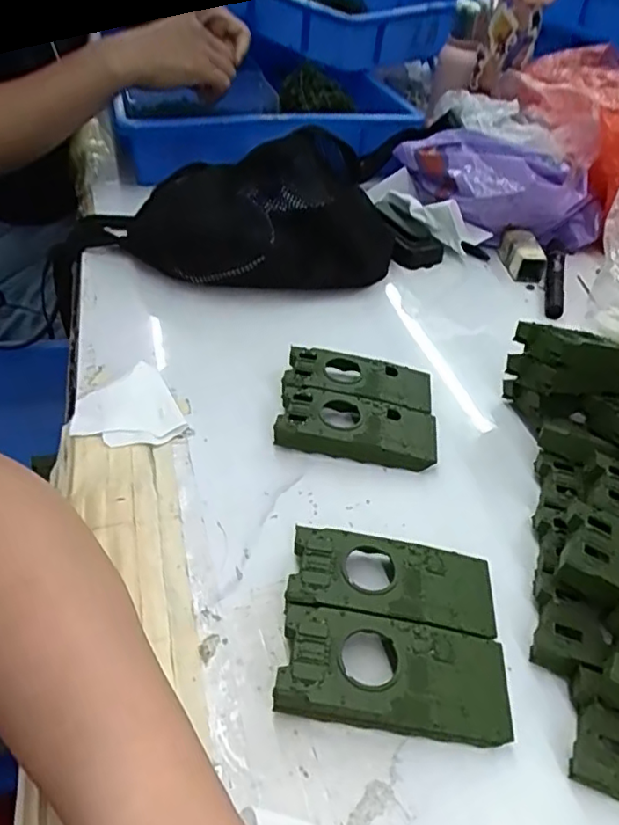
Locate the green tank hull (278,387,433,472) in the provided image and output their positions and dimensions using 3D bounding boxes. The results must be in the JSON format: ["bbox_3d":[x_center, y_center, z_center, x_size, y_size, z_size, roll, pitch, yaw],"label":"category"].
[{"bbox_3d":[0.032,0.011,0.394,0.102,0.022,0.047,7,42,1],"label":"green tank hull"}]

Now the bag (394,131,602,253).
[{"bbox_3d":[0.198,-0.229,0.610,0.218,0.084,0.088,11,42,4],"label":"bag"}]

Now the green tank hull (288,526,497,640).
[{"bbox_3d":[0.042,0.090,0.308,0.103,0.020,0.048,9,42,2],"label":"green tank hull"}]

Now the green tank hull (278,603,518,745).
[{"bbox_3d":[0.038,0.122,0.273,0.103,0.021,0.047,7,42,0],"label":"green tank hull"}]

